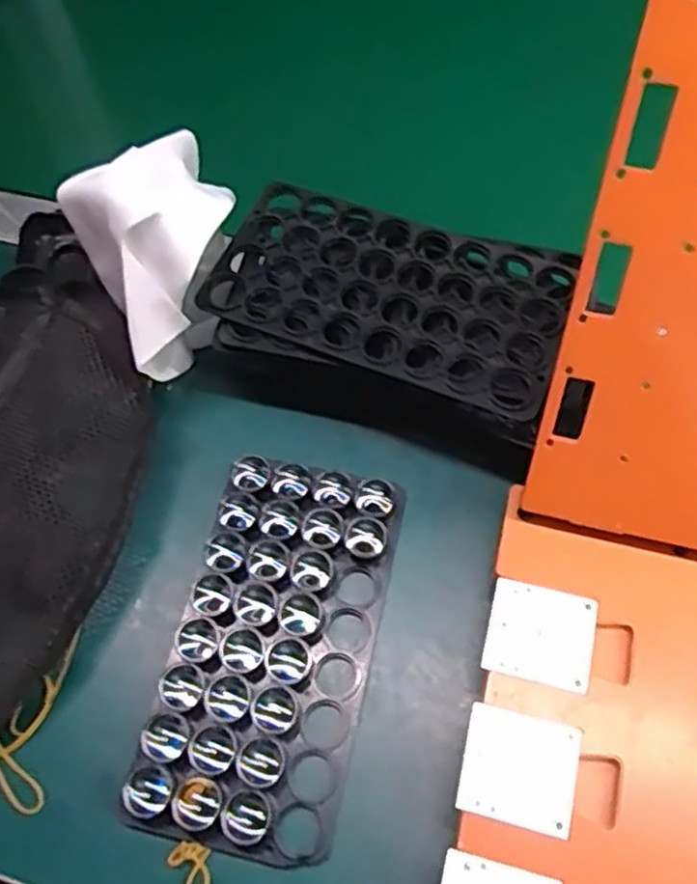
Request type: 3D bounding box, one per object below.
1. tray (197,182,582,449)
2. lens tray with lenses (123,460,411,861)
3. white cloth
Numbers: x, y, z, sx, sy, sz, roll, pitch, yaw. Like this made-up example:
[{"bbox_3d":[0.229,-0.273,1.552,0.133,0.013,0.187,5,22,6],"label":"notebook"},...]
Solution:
[{"bbox_3d":[0.021,-0.079,0.416,0.191,0.028,0.107,17,65,12],"label":"tray"},{"bbox_3d":[-0.037,0.100,0.378,0.096,0.021,0.188,11,64,9],"label":"lens tray with lenses"},{"bbox_3d":[-0.100,-0.103,0.421,0.079,0.101,0.086,-27,64,-10],"label":"white cloth"}]

